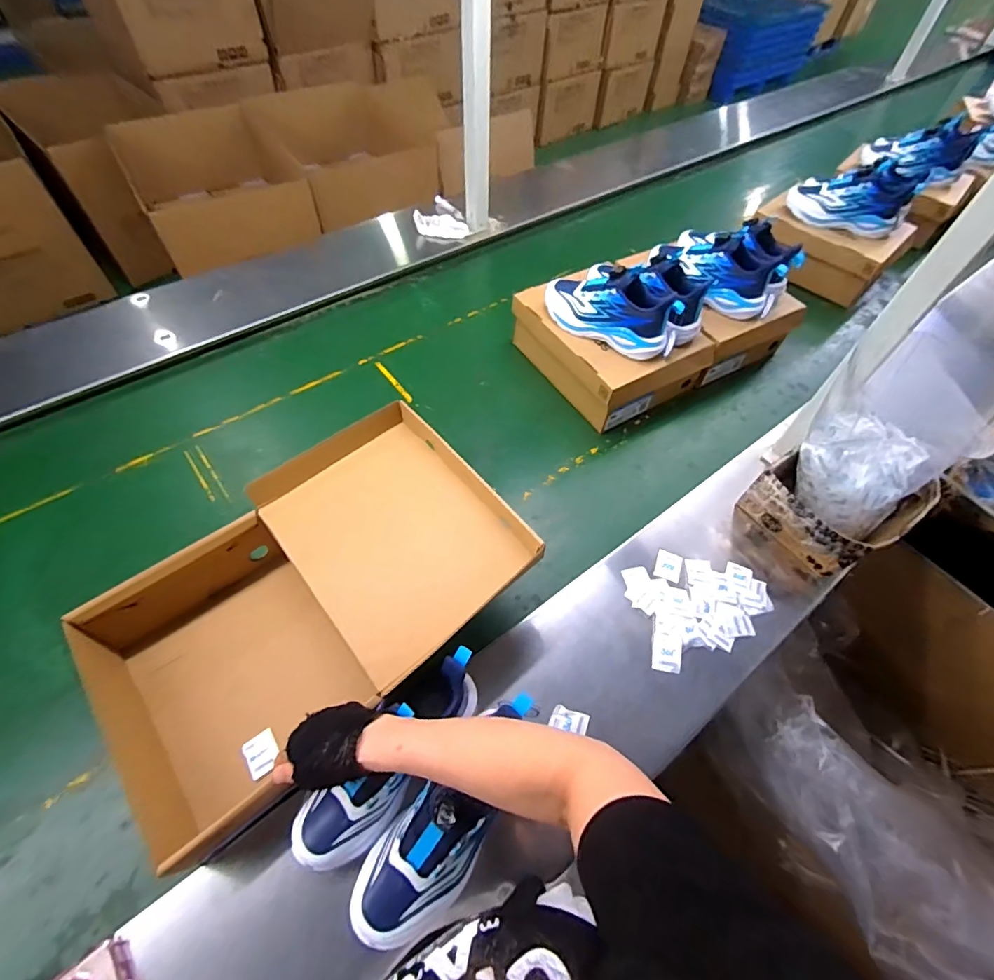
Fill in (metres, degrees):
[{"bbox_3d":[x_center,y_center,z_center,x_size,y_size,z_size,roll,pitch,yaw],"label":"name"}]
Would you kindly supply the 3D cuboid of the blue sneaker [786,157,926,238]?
[{"bbox_3d":[0.803,-0.662,1.078,0.250,0.113,0.103,23,57,14],"label":"blue sneaker"}]

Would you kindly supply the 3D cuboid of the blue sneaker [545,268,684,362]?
[{"bbox_3d":[0.194,-0.320,0.820,0.244,0.106,0.089,31,59,19],"label":"blue sneaker"}]

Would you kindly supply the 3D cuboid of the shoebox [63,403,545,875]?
[{"bbox_3d":[-0.241,0.144,0.602,0.496,0.142,0.309,-35,63,-24],"label":"shoebox"}]

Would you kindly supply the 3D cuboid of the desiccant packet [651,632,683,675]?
[{"bbox_3d":[0.225,0.214,0.627,0.036,0.013,0.047,14,55,8],"label":"desiccant packet"}]

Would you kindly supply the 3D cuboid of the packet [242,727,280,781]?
[{"bbox_3d":[-0.282,0.317,0.573,0.035,0.007,0.044,-28,60,-20],"label":"packet"}]

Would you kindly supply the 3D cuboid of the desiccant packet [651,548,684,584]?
[{"bbox_3d":[0.253,0.113,0.704,0.037,0.008,0.052,19,56,11],"label":"desiccant packet"}]

